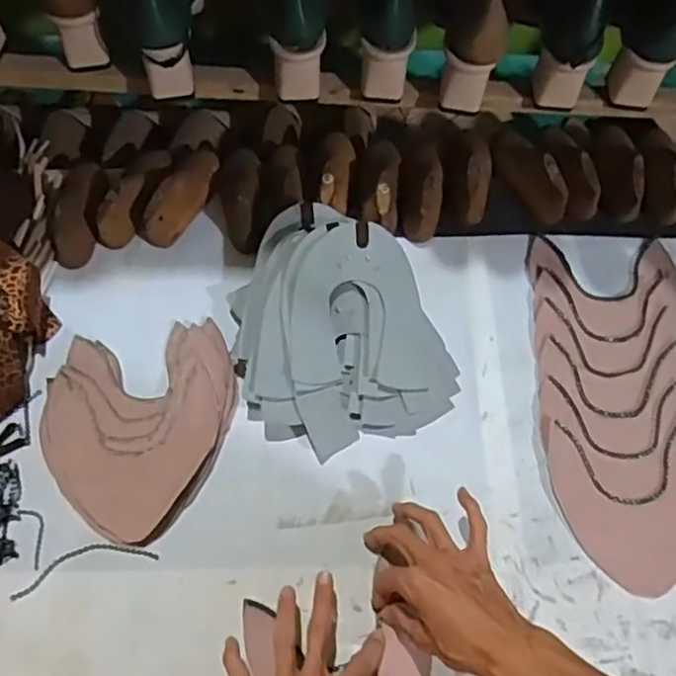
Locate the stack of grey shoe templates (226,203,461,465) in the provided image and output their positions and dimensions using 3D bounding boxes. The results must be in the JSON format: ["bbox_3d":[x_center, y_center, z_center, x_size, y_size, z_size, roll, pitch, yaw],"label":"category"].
[{"bbox_3d":[-0.013,-0.009,0.667,0.195,0.090,0.245,-28,70,-12],"label":"stack of grey shoe templates"}]

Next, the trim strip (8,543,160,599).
[{"bbox_3d":[-0.234,0.208,0.611,0.130,0.005,0.030,-14,67,-7],"label":"trim strip"}]

